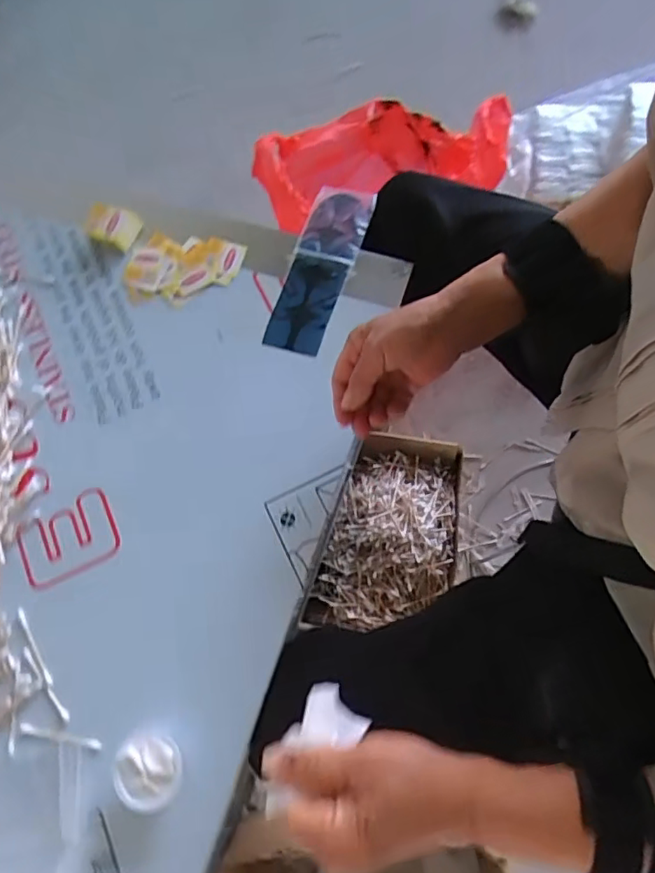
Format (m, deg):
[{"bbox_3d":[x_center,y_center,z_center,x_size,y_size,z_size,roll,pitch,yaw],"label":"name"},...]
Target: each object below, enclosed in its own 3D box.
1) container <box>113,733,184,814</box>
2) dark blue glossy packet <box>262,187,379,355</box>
[{"bbox_3d":[-0.141,0.267,0.452,0.049,0.035,0.052,-2,72,5],"label":"container"},{"bbox_3d":[-0.008,-0.180,0.591,0.064,0.010,0.198,18,78,6],"label":"dark blue glossy packet"}]

